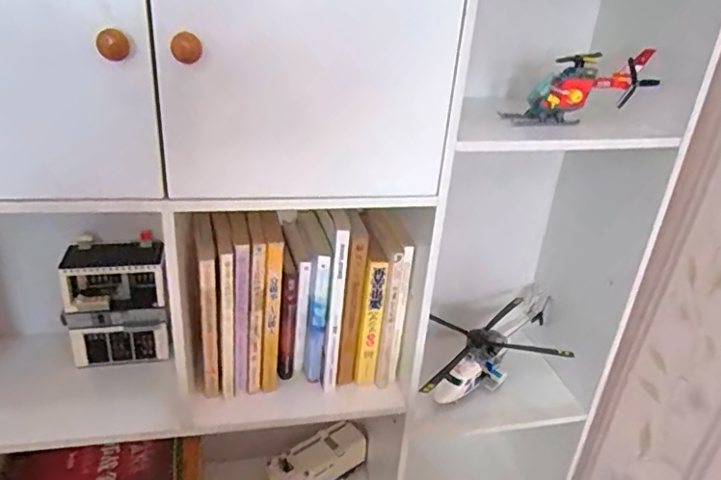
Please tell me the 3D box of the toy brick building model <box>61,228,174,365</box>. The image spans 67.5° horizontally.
[{"bbox_3d":[-0.354,0.089,0.790,0.136,0.168,0.080,-3,28,-14],"label":"toy brick building model"}]

